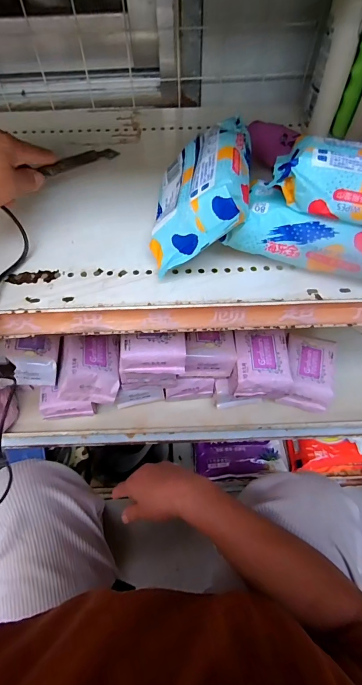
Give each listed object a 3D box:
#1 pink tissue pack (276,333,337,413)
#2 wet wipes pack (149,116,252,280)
[{"bbox_3d":[0.204,0.049,0.562,0.074,0.052,0.107,11,60,8],"label":"pink tissue pack"},{"bbox_3d":[0.019,-0.135,0.326,0.056,0.106,0.149,32,53,-32],"label":"wet wipes pack"}]

